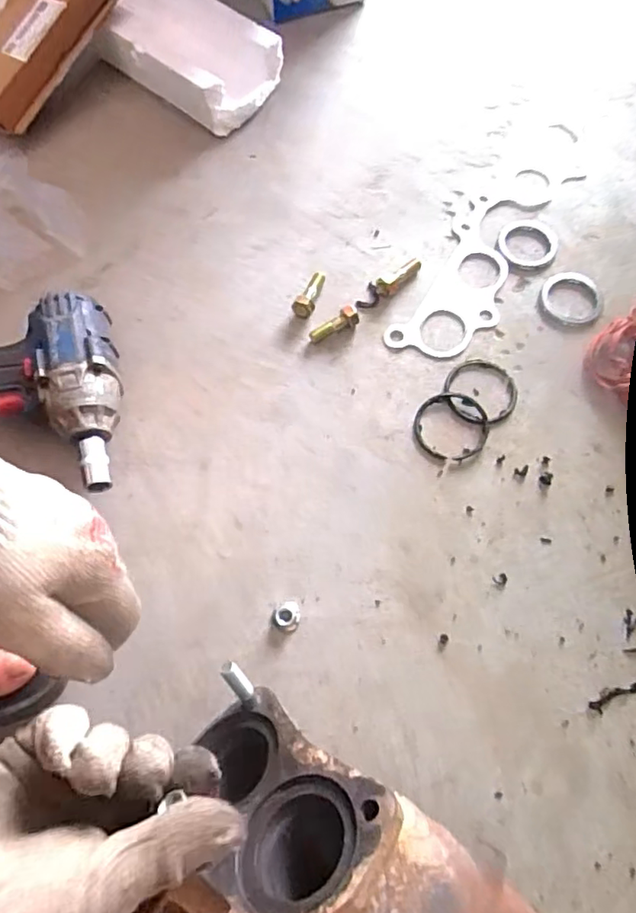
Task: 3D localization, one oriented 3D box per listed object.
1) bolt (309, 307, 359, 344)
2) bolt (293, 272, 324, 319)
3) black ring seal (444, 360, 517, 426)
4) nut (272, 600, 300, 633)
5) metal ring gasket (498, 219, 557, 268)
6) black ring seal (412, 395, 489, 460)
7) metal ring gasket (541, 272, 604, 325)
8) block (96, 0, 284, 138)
[{"bbox_3d":[0.015,-0.117,0.509,0.047,0.012,0.014,-28,69,9],"label":"bolt"},{"bbox_3d":[-0.009,-0.150,0.523,0.021,0.014,0.050,12,69,7],"label":"bolt"},{"bbox_3d":[0.140,-0.056,0.485,0.060,0.004,0.062,-1,68,2],"label":"black ring seal"},{"bbox_3d":[-0.023,0.119,0.421,0.018,0.008,0.021,15,69,8],"label":"nut"},{"bbox_3d":[0.204,-0.209,0.549,0.054,0.004,0.058,-1,68,2],"label":"metal ring gasket"},{"bbox_3d":[0.112,-0.025,0.475,0.061,0.005,0.061,-1,68,2],"label":"black ring seal"},{"bbox_3d":[0.237,-0.148,0.527,0.056,0.005,0.054,-1,68,2],"label":"metal ring gasket"},{"bbox_3d":[-0.147,-0.453,0.637,0.204,0.058,0.123,35,73,14],"label":"block"}]

